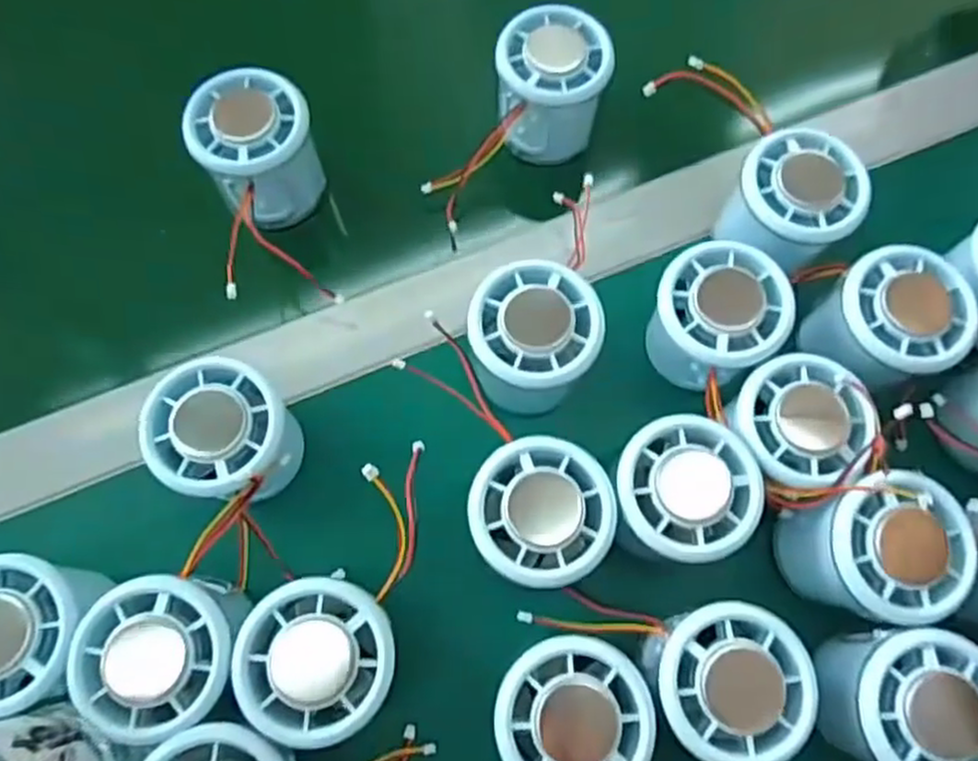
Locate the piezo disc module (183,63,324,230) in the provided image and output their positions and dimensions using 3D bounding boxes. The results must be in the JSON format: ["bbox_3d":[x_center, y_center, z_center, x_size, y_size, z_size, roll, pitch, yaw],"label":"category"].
[{"bbox_3d":[-0.113,-0.113,0.361,0.054,0.050,0.057,-33,75,-11],"label":"piezo disc module"}]

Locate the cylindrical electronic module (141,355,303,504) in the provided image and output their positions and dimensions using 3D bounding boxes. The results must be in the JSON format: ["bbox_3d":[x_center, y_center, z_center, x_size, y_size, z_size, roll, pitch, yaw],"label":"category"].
[{"bbox_3d":[-0.112,0.025,0.316,0.053,0.052,0.053,0,71,-1],"label":"cylindrical electronic module"}]

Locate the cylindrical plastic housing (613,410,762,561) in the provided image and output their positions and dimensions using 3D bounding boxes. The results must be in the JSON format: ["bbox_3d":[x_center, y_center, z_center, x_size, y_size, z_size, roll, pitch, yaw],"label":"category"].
[{"bbox_3d":[0.079,0.050,0.316,0.055,0.057,0.055,0,71,-1],"label":"cylindrical plastic housing"}]

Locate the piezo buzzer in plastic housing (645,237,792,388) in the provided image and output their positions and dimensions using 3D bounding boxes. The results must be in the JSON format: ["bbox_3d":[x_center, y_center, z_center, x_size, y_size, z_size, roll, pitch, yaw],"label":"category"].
[{"bbox_3d":[0.099,-0.024,0.340,0.059,0.058,0.054,-38,76,-13],"label":"piezo buzzer in plastic housing"}]

